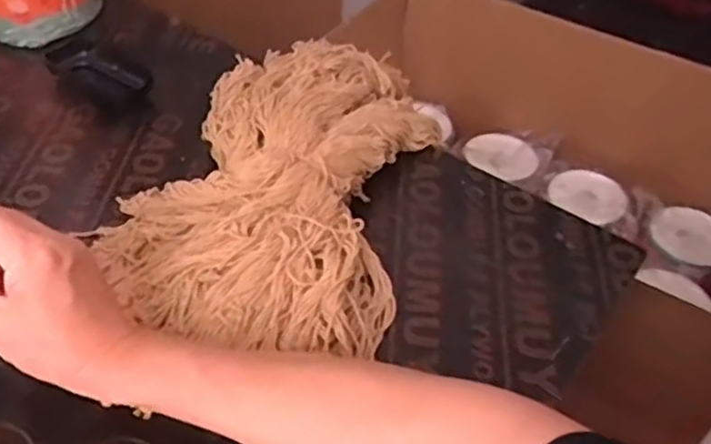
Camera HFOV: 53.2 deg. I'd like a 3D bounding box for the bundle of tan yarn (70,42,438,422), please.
[{"bbox_3d":[-0.048,-0.040,0.572,0.233,0.069,0.367,18,46,13],"label":"bundle of tan yarn"}]

